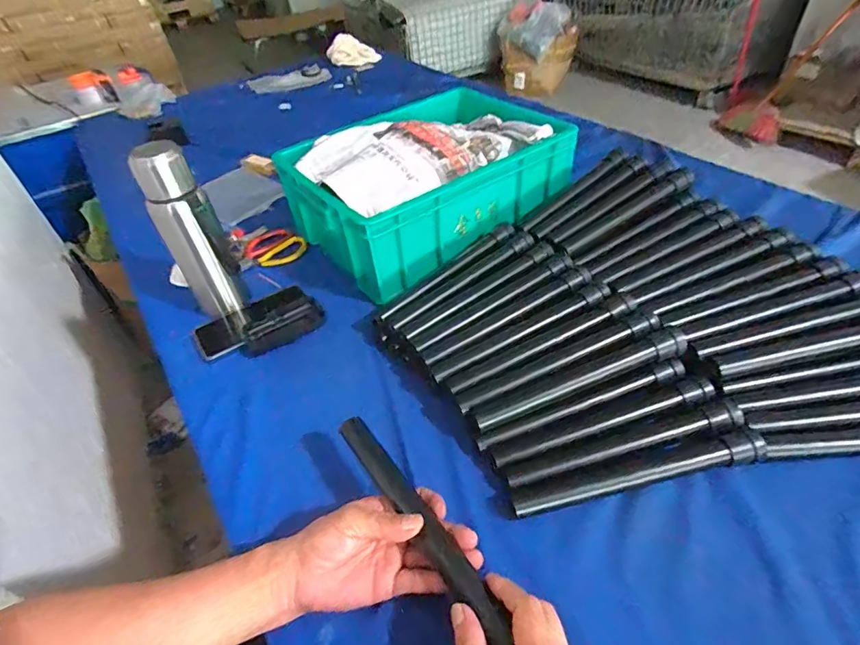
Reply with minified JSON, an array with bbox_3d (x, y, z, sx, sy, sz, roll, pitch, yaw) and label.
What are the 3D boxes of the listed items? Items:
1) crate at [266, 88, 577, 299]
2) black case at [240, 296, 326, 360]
[{"bbox_3d":[0.001,-0.237,0.810,0.416,0.156,0.312,-30,47,-23],"label":"crate"},{"bbox_3d":[-0.207,0.005,0.676,0.117,0.032,0.048,-25,46,-19],"label":"black case"}]

